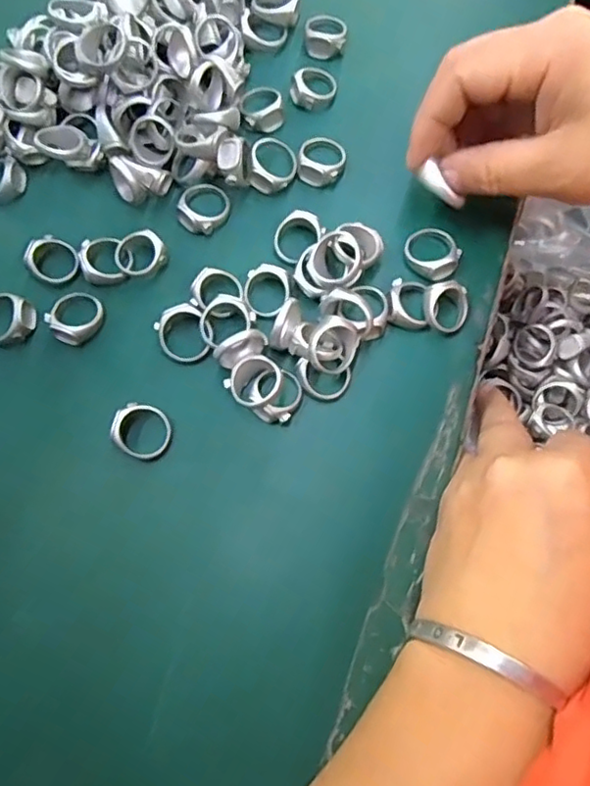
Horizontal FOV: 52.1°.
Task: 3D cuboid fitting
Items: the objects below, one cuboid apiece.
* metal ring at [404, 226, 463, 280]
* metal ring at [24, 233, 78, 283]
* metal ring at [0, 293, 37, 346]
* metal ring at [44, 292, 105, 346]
[{"bbox_3d":[0.065,-0.067,0.284,0.026,0.008,0.025,0,76,0],"label":"metal ring"},{"bbox_3d":[-0.115,-0.063,0.287,0.024,0.005,0.021,27,75,-10],"label":"metal ring"},{"bbox_3d":[-0.136,-0.034,0.281,0.028,0.011,0.023,16,77,4],"label":"metal ring"},{"bbox_3d":[-0.102,-0.036,0.279,0.023,0.011,0.026,21,77,6],"label":"metal ring"}]

